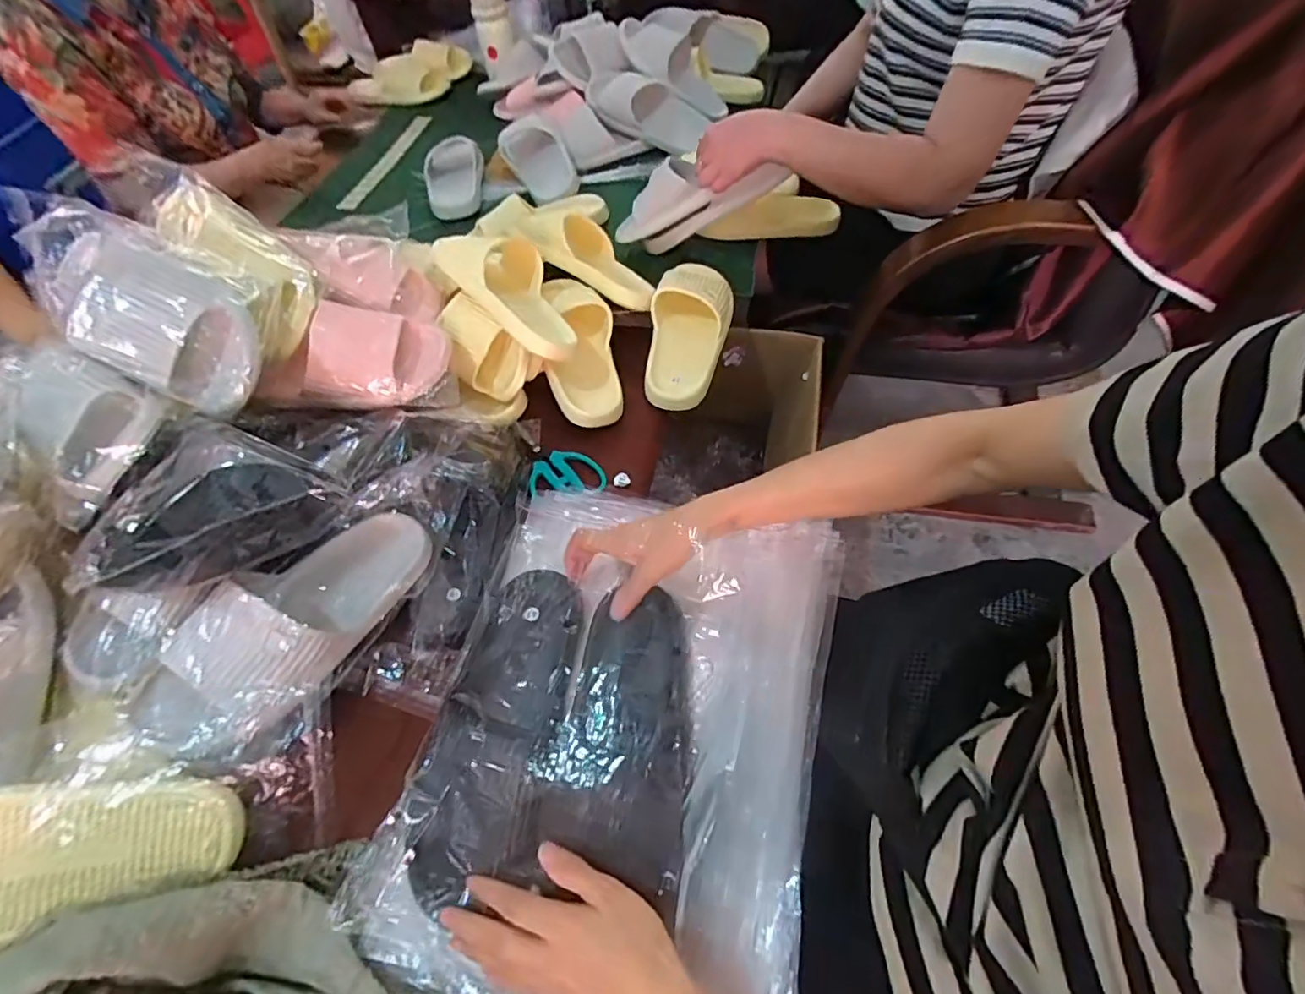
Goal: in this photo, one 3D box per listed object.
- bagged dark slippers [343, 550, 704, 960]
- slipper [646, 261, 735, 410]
[{"bbox_3d":[-0.082,0.197,0.458,0.237,0.070,0.318,4,57,8],"label":"bagged dark slippers"},{"bbox_3d":[0.045,-0.222,0.738,0.102,0.070,0.235,10,70,11],"label":"slipper"}]

